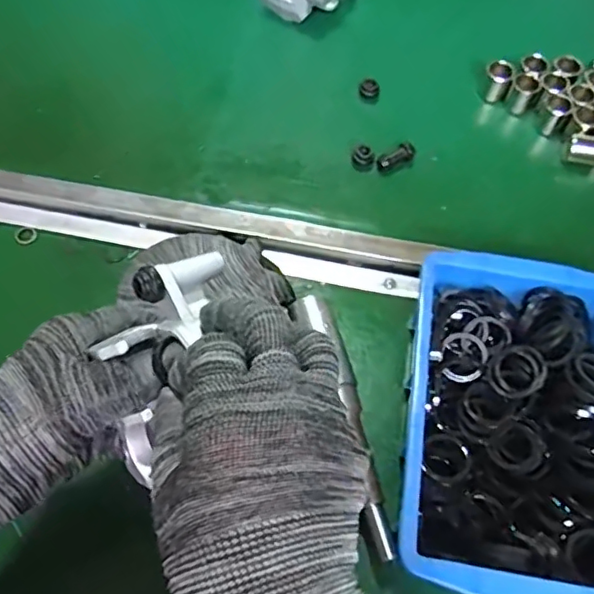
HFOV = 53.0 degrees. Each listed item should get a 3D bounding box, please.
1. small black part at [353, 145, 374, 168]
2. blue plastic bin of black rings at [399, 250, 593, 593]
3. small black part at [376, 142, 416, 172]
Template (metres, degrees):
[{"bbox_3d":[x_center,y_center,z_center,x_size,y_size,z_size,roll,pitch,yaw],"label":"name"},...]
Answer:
[{"bbox_3d":[0.055,-0.116,0.493,0.016,0.013,0.014,14,64,5],"label":"small black part"},{"bbox_3d":[0.135,0.079,0.373,0.138,0.062,0.204,10,63,3],"label":"blue plastic bin of black rings"},{"bbox_3d":[0.082,-0.116,0.496,0.036,0.014,0.014,-26,67,-14],"label":"small black part"}]

